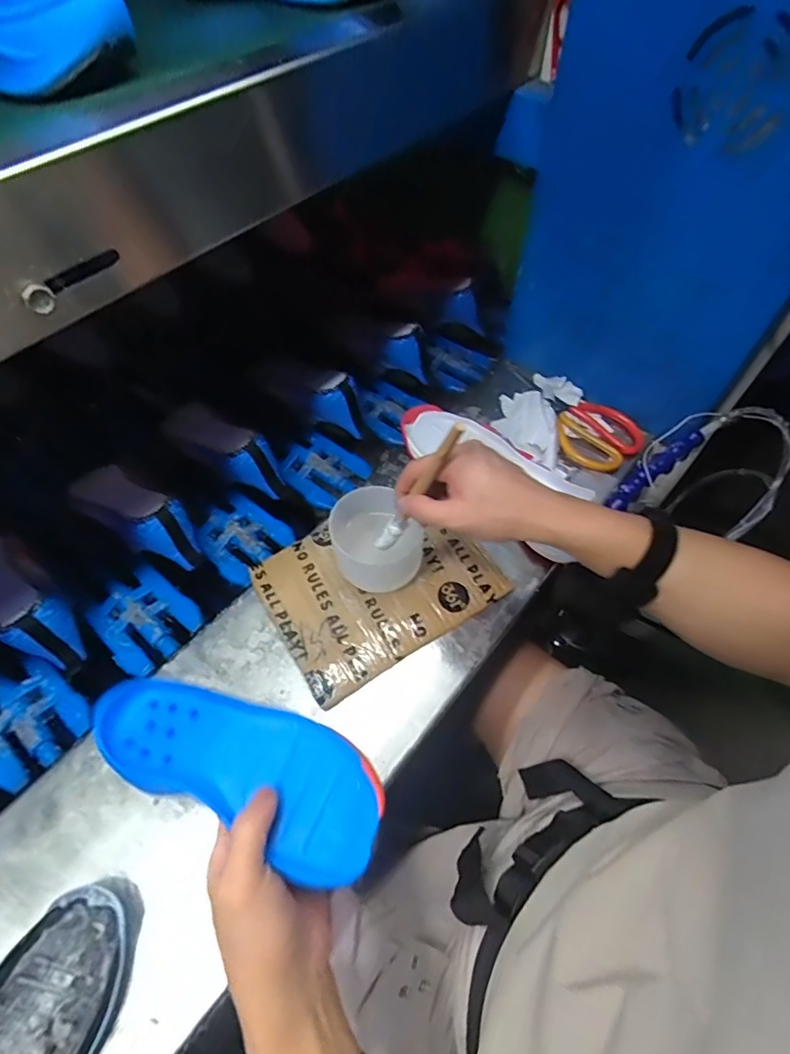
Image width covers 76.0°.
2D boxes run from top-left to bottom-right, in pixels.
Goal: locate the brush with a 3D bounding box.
[{"bbox_3d":[0.019,-0.027,0.438,0.015,0.185,0.012,8,57,-18],"label":"brush"}]

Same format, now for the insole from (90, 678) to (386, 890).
[{"bbox_3d":[-0.117,0.163,0.359,0.231,0.018,0.082,14,59,20],"label":"insole"}]

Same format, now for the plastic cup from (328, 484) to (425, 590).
[{"bbox_3d":[-0.019,0.013,0.515,0.092,0.082,0.096,1,59,-1],"label":"plastic cup"}]

